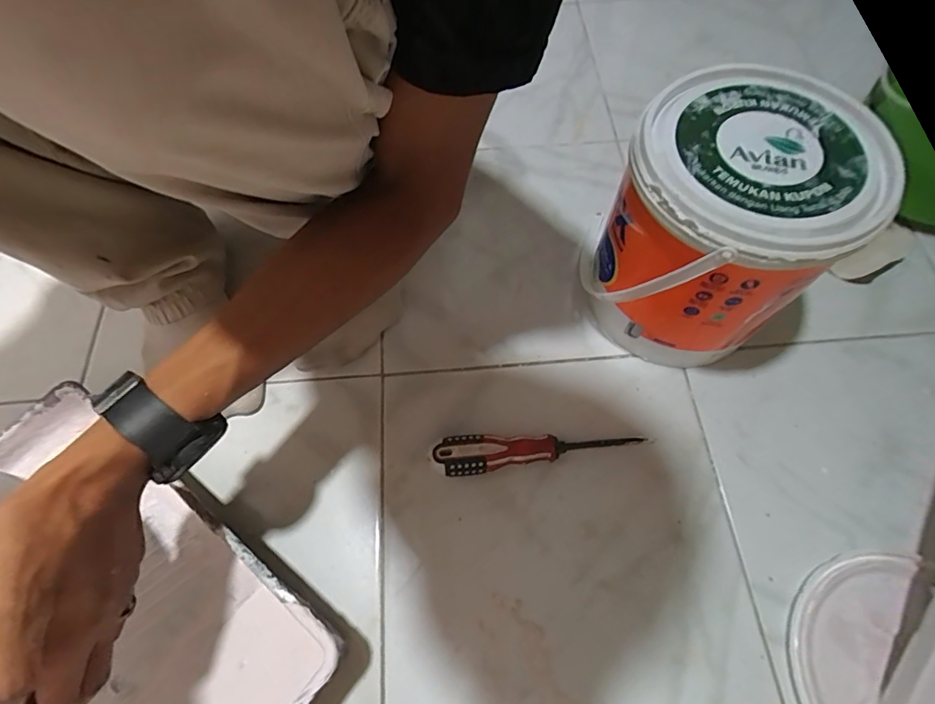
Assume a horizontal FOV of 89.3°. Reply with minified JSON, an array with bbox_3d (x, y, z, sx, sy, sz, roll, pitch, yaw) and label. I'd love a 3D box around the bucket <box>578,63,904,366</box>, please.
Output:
[{"bbox_3d":[0.196,-0.101,0.409,0.152,0.199,0.155,-1,65,2],"label":"bucket"}]

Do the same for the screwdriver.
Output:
[{"bbox_3d":[0.063,0.082,0.418,0.179,0.034,0.031,-9,65,-2],"label":"screwdriver"}]

